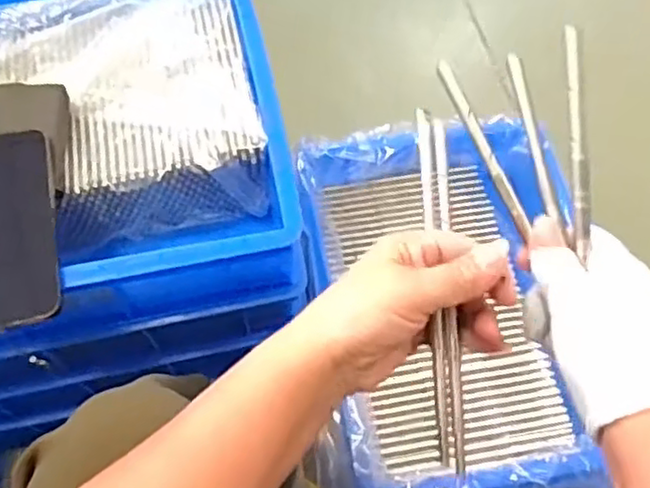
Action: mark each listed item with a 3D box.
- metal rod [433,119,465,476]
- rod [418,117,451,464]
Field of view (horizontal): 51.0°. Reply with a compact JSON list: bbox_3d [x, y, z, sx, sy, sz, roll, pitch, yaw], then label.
[{"bbox_3d":[0.075,0.030,0.414,0.008,0.005,0.211,-3,86,-2],"label":"metal rod"},{"bbox_3d":[0.067,0.024,0.412,0.008,0.008,0.210,-3,86,-2],"label":"rod"}]

